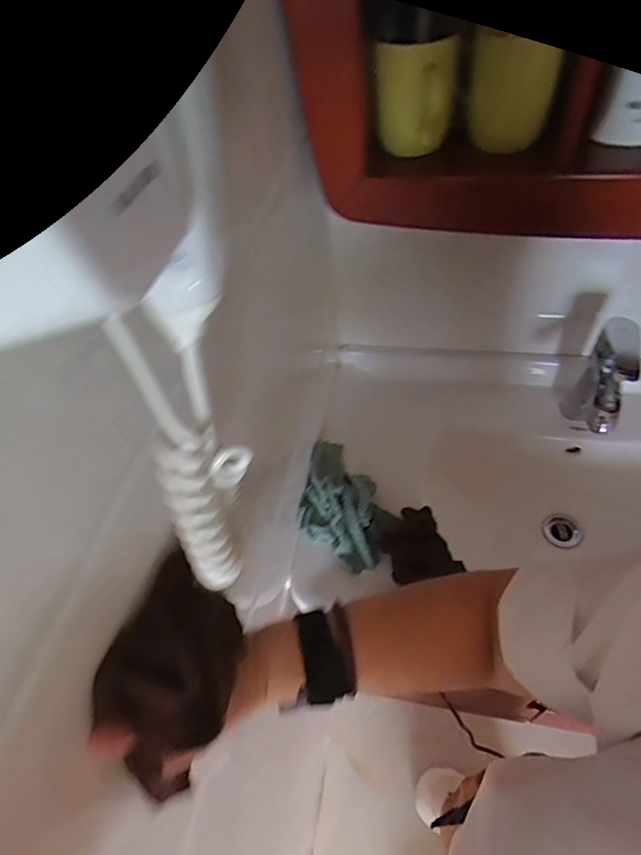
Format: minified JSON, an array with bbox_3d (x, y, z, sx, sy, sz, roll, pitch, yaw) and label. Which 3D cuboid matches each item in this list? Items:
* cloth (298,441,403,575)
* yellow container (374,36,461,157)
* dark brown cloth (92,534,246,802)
[{"bbox_3d":[0.024,0.110,0.723,0.127,0.047,0.196,-29,54,-17],"label":"cloth"},{"bbox_3d":[0.094,-0.331,0.501,0.080,0.100,0.059,4,51,9],"label":"yellow container"},{"bbox_3d":[-0.088,0.147,0.314,0.050,0.100,0.130,5,52,9],"label":"dark brown cloth"}]

